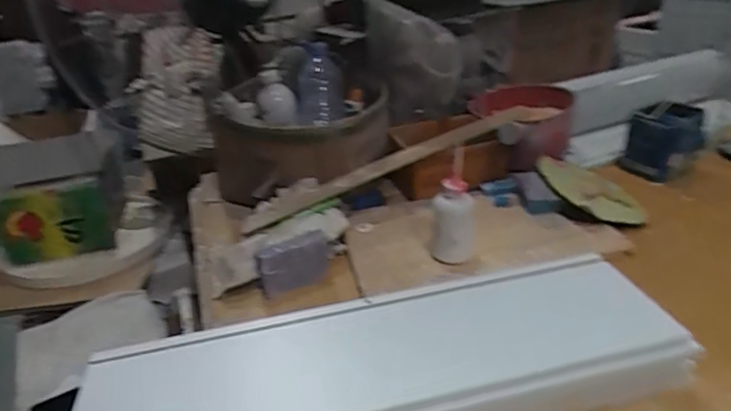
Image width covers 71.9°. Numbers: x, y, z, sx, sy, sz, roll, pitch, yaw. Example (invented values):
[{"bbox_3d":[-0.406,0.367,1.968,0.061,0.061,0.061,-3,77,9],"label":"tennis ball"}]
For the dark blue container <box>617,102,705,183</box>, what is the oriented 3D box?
[{"bbox_3d":[0.525,-0.112,0.889,0.115,0.111,0.104,18,35,32],"label":"dark blue container"}]

